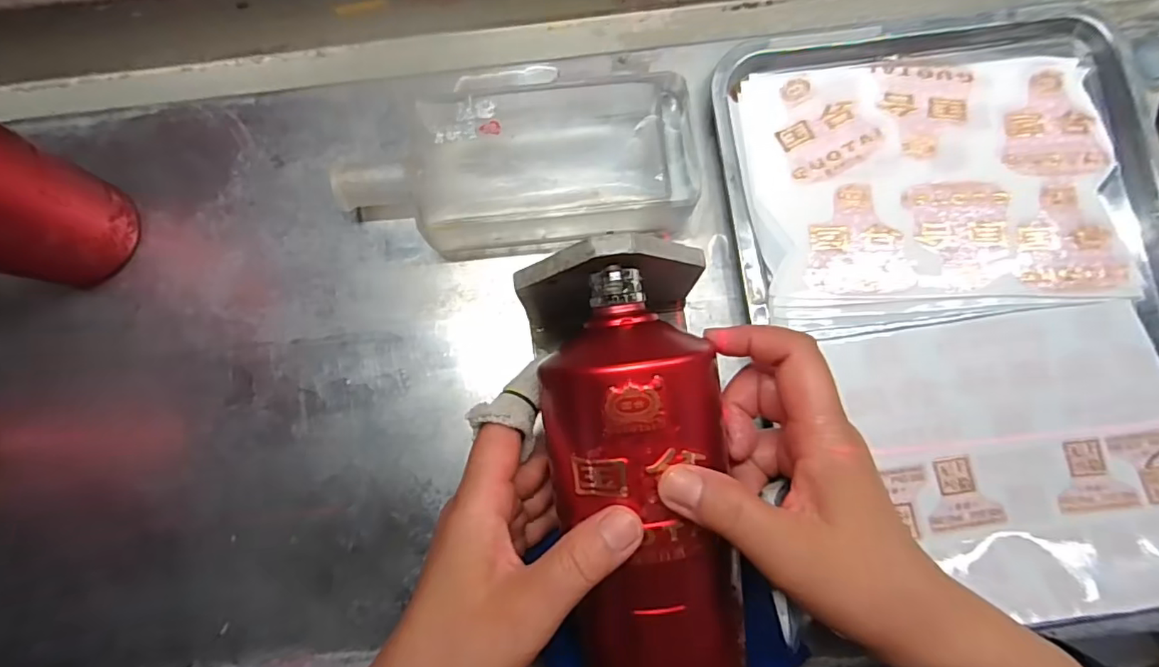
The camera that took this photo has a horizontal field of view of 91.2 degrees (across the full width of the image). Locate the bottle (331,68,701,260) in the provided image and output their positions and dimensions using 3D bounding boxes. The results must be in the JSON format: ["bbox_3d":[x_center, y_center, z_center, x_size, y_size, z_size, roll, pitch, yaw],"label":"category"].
[{"bbox_3d":[-0.039,-0.112,0.369,0.226,0.066,0.117,0,85,-8],"label":"bottle"}]

